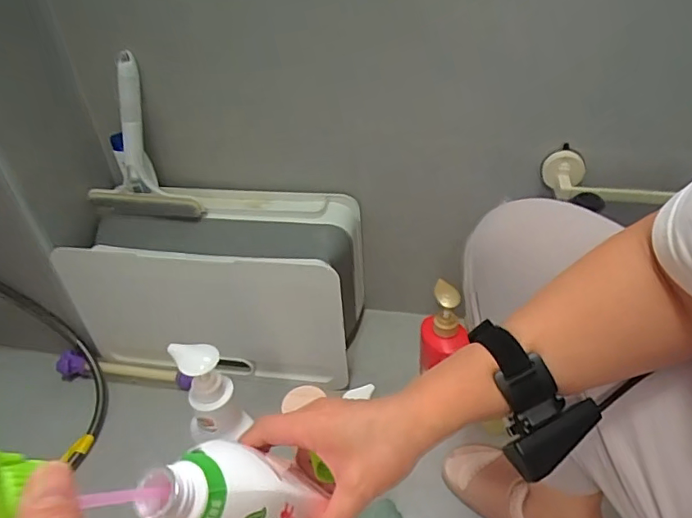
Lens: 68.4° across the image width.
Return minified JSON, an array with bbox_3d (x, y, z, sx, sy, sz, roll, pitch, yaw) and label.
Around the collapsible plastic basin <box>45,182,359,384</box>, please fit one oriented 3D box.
[{"bbox_3d":[-0.214,0.036,0.917,0.479,0.248,0.235,8,40,13],"label":"collapsible plastic basin"}]

